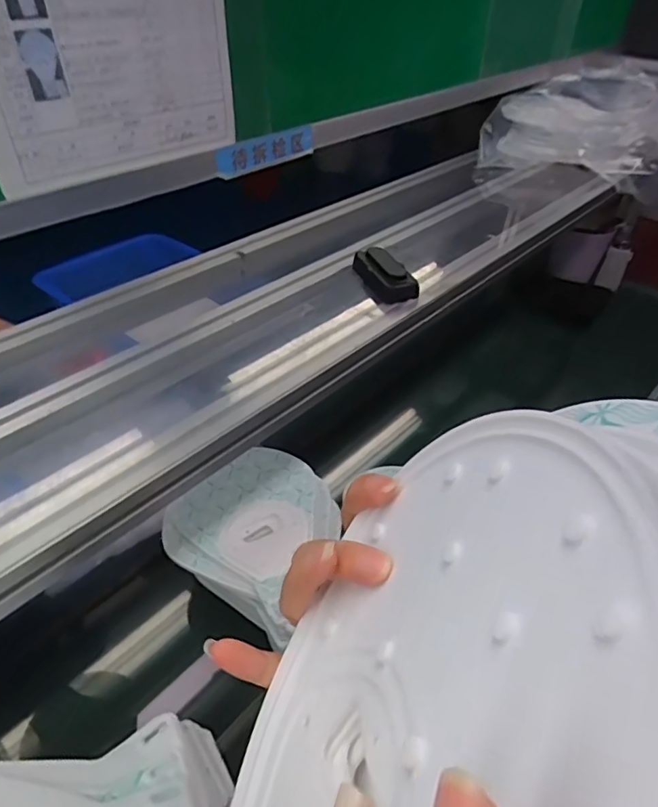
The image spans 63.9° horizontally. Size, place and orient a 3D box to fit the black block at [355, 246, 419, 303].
[{"bbox_3d":[0.067,-0.163,0.664,0.048,0.038,0.101,-14,44,-18],"label":"black block"}]

